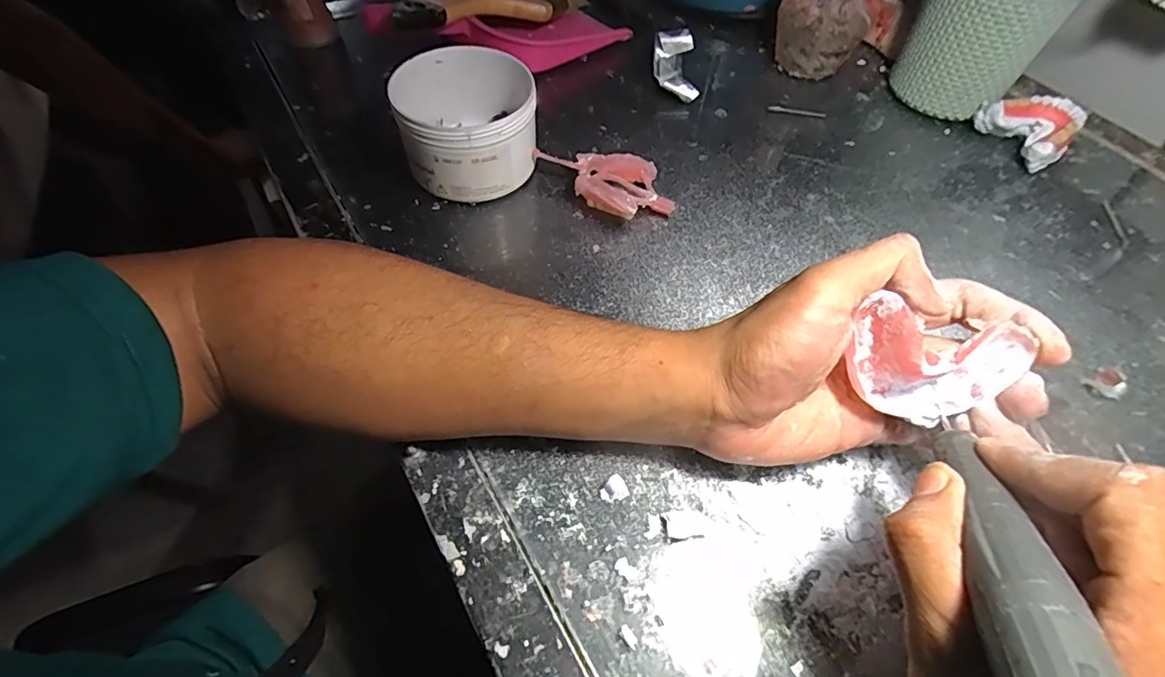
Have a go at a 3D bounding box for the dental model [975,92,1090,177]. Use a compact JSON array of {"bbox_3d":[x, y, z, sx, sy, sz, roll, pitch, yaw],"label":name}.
[{"bbox_3d":[0.352,-0.165,0.415,0.052,0.034,0.062,-20,60,-15],"label":"dental model"}]

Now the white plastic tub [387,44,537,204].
[{"bbox_3d":[-0.077,-0.144,0.362,0.086,0.064,0.091,1,57,-2],"label":"white plastic tub"}]

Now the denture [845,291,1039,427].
[{"bbox_3d":[0.143,0.011,0.222,0.064,0.045,0.028,20,58,10],"label":"denture"}]

